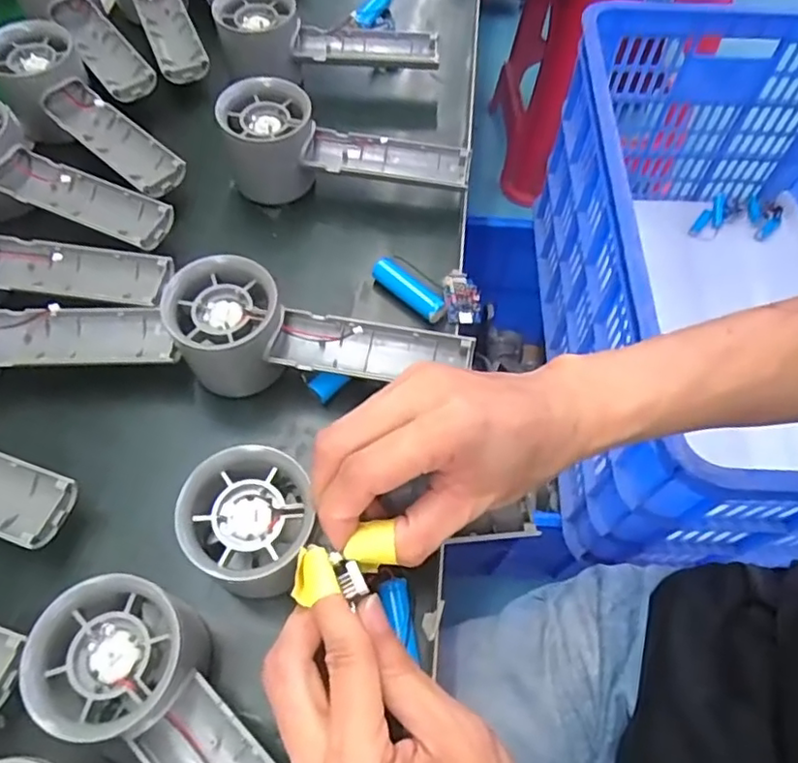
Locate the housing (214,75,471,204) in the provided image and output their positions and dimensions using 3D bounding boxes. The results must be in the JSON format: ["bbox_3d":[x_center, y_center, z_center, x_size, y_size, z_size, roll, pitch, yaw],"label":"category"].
[{"bbox_3d":[-0.034,-0.150,0.403,0.159,0.063,0.053,3,61,0],"label":"housing"}]

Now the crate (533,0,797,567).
[{"bbox_3d":[0.405,-0.124,0.732,0.409,0.321,0.538,2,61,0],"label":"crate"}]

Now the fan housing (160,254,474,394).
[{"bbox_3d":[-0.041,-0.025,0.332,0.158,0.056,0.058,3,61,0],"label":"fan housing"}]

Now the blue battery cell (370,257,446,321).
[{"bbox_3d":[0.005,-0.055,0.373,0.050,0.018,0.015,38,67,18],"label":"blue battery cell"}]

